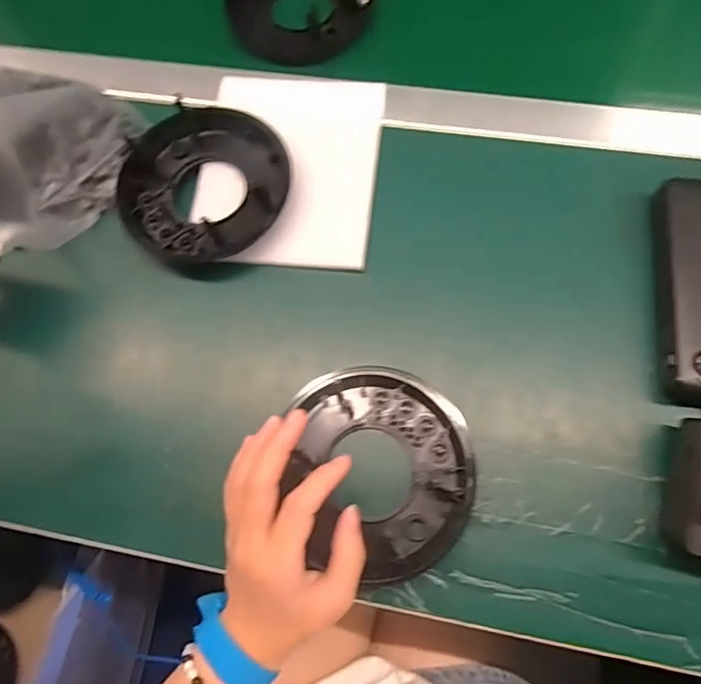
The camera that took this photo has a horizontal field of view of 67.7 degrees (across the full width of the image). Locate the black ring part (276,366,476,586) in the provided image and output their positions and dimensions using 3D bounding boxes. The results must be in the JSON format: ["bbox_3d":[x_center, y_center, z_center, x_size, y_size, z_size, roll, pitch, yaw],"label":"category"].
[{"bbox_3d":[0.019,0.081,0.332,0.111,0.022,0.127,4,71,2],"label":"black ring part"}]

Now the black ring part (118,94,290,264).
[{"bbox_3d":[-0.113,-0.122,0.396,0.124,0.017,0.121,-1,72,3],"label":"black ring part"}]

